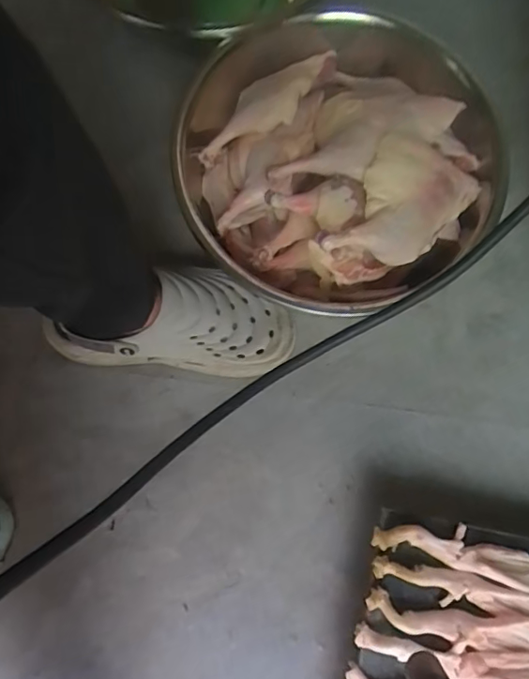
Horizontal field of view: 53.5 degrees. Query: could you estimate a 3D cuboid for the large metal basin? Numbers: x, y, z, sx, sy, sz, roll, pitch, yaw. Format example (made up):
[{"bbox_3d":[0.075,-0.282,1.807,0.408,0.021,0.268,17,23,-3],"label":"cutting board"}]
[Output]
[{"bbox_3d":[0.070,-0.195,0.566,0.330,0.114,0.309,0,80,-1],"label":"large metal basin"}]

